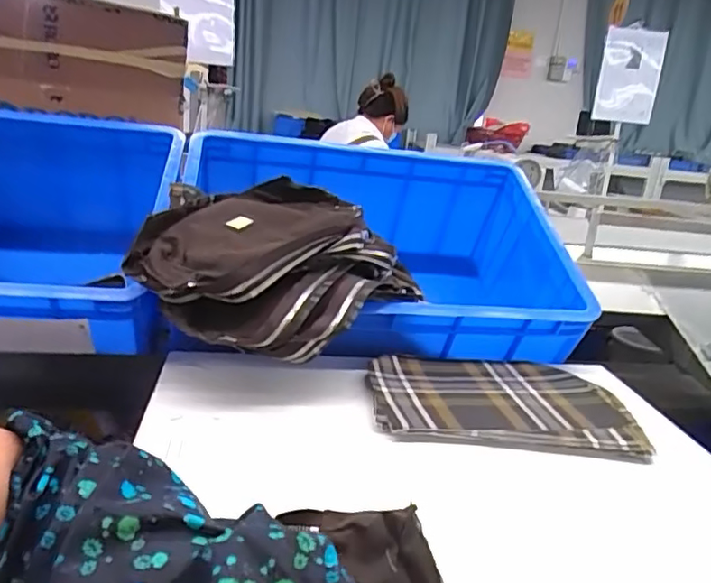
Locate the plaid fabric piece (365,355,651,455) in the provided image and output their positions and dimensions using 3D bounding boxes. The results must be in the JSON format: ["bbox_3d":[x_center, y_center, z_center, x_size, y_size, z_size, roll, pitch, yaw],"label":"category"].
[{"bbox_3d":[0.153,0.113,0.602,0.270,0.023,0.165,6,18,0],"label":"plaid fabric piece"}]

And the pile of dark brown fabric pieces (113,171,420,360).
[{"bbox_3d":[-0.108,-0.035,0.646,0.269,0.124,0.276,21,23,39],"label":"pile of dark brown fabric pieces"}]

